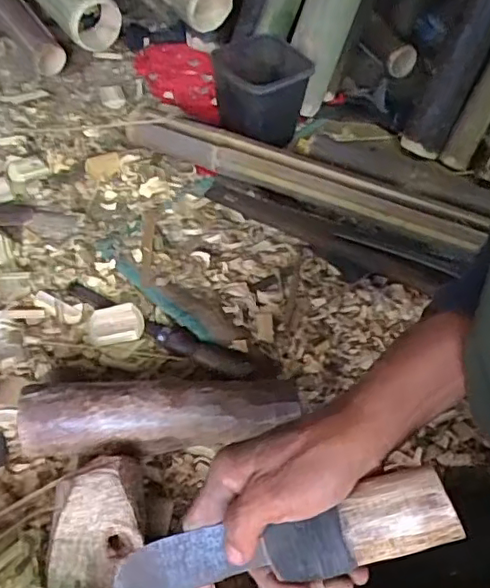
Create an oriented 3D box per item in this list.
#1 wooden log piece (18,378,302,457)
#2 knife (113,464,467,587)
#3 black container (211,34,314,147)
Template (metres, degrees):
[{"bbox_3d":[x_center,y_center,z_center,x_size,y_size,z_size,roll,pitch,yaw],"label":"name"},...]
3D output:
[{"bbox_3d":[-0.076,0.113,0.543,0.242,0.061,0.062,-6,53,-10],"label":"wooden log piece"},{"bbox_3d":[0.011,0.159,0.359,0.232,0.034,0.042,-24,50,19],"label":"knife"},{"bbox_3d":[0.022,-0.281,0.823,0.134,0.109,0.117,-9,53,-12],"label":"black container"}]

